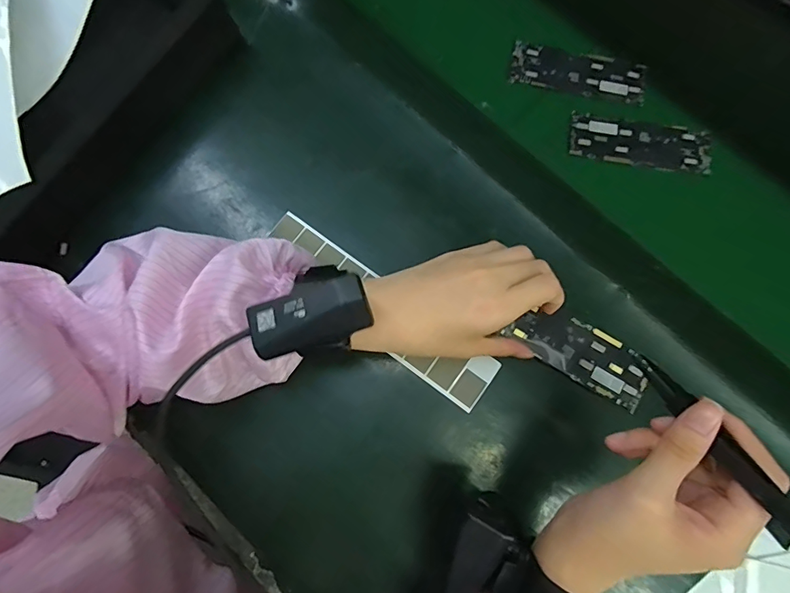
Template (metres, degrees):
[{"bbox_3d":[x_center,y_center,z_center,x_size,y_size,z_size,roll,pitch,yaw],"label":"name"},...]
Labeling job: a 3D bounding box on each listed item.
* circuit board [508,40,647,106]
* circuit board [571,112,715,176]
[{"bbox_3d":[0.168,-0.206,0.408,0.119,0.004,0.043,11,78,3],"label":"circuit board"},{"bbox_3d":[0.217,-0.136,0.393,0.120,0.004,0.044,9,78,2],"label":"circuit board"}]

